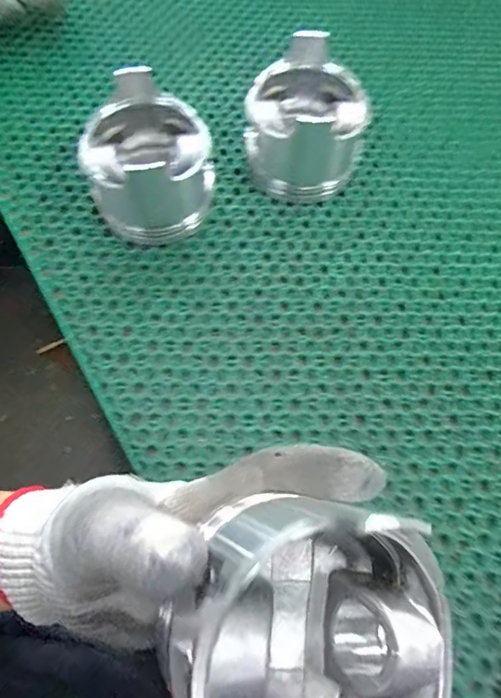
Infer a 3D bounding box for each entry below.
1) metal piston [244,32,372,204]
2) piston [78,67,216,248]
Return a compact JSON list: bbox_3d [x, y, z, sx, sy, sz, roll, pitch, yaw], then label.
[{"bbox_3d":[0.043,-0.171,0.353,0.084,0.076,0.083,1,67,-1],"label":"metal piston"},{"bbox_3d":[-0.071,-0.132,0.336,0.084,0.077,0.080,1,67,-1],"label":"piston"}]

